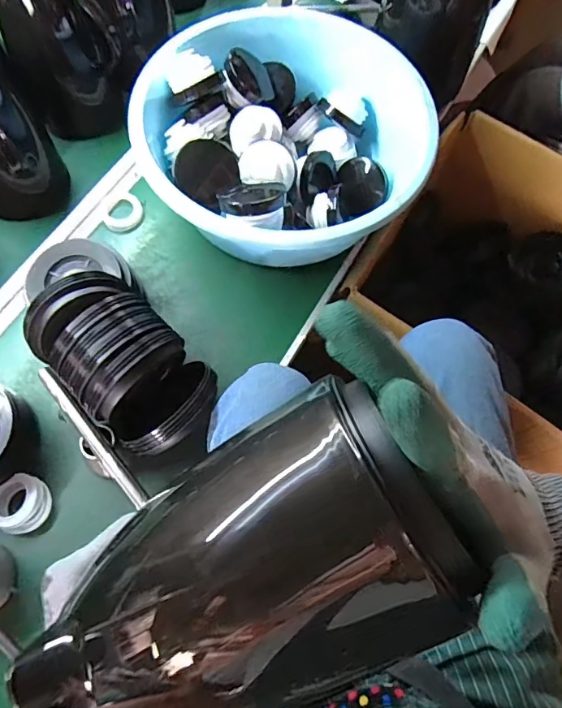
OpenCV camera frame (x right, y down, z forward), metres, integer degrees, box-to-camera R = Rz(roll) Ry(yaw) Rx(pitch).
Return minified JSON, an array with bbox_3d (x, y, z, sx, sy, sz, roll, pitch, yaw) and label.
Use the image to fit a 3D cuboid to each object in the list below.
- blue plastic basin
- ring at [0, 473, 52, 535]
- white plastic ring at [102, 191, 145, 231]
[{"bbox_3d":[0.008,-0.295,0.631,0.353,0.120,0.335,1,68,-1],"label":"blue plastic basin"},{"bbox_3d":[-0.289,0.164,0.519,0.060,0.021,0.058,1,68,-1],"label":"ring"},{"bbox_3d":[-0.225,-0.203,0.669,0.054,0.016,0.052,1,68,-1],"label":"white plastic ring"}]

